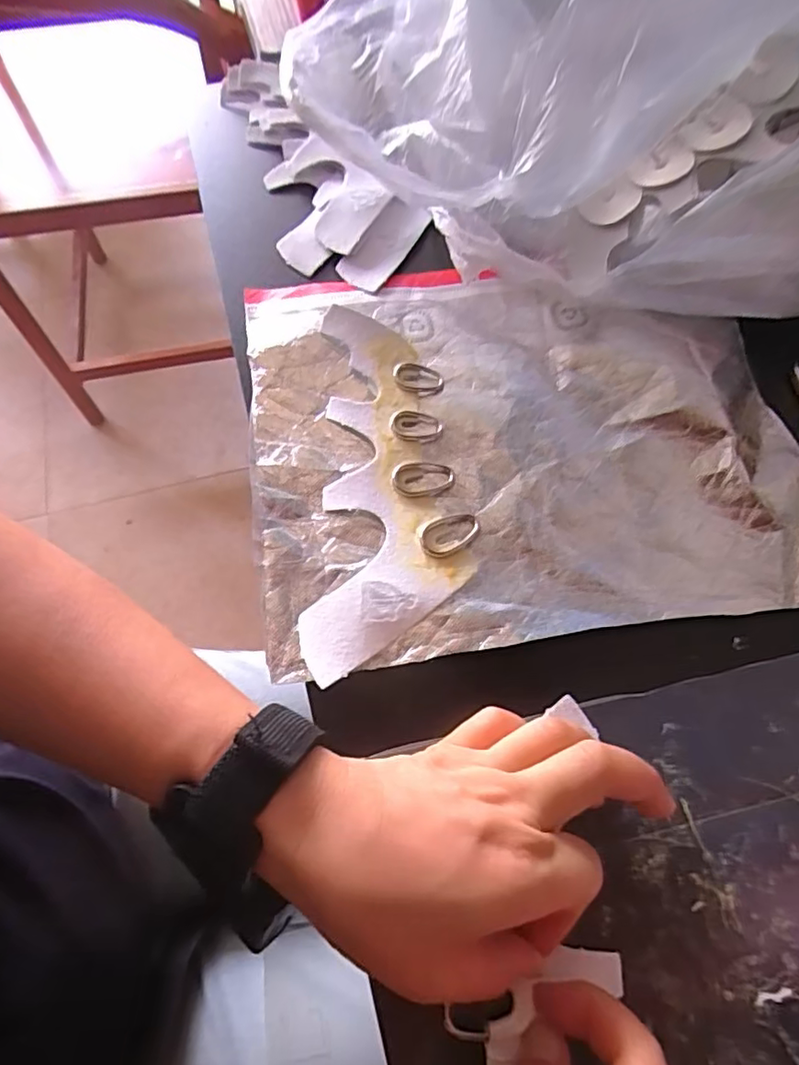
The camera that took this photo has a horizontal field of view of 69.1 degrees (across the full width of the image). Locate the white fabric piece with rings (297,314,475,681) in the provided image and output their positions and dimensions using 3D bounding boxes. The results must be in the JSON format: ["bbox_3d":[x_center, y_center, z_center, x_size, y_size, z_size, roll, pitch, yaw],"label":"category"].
[{"bbox_3d":[-0.010,-0.033,0.309,0.082,0.009,0.210,-4,64,-2],"label":"white fabric piece with rings"}]

